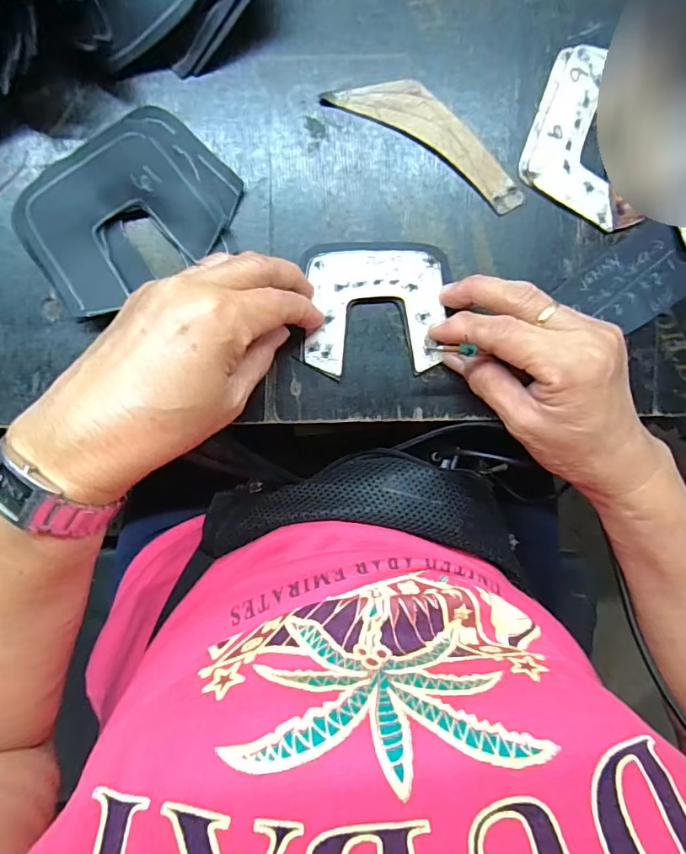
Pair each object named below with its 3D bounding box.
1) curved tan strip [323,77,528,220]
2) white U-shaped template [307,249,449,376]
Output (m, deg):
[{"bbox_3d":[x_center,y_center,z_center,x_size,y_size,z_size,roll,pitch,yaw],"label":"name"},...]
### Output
[{"bbox_3d":[0.055,-0.172,0.294,0.125,0.004,0.035,30,92,-7],"label":"curved tan strip"},{"bbox_3d":[0.019,-0.069,0.298,0.080,0.005,0.071,-2,95,-5],"label":"white U-shaped template"}]

